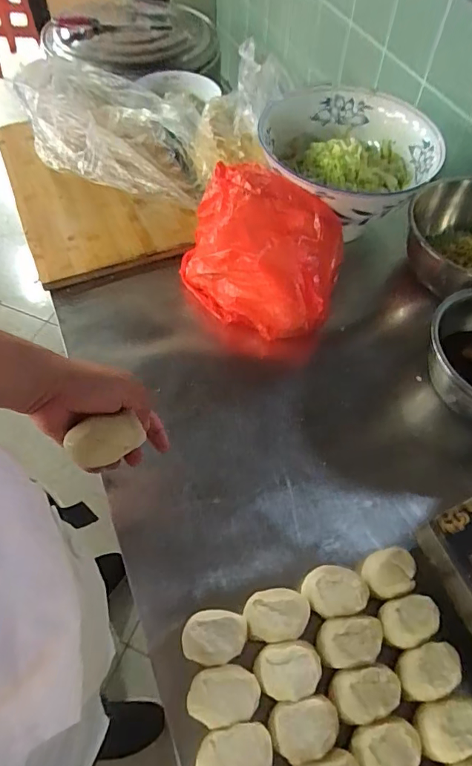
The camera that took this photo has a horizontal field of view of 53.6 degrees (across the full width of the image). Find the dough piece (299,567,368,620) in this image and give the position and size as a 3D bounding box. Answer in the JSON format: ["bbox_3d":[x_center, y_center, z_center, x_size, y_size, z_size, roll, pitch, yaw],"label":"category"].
[{"bbox_3d":[0.109,0.232,0.521,0.068,0.037,0.051,-3,58,-3],"label":"dough piece"}]

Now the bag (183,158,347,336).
[{"bbox_3d":[0.033,-0.201,0.725,0.247,0.152,0.217,14,58,8],"label":"bag"}]

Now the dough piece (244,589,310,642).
[{"bbox_3d":[0.044,0.250,0.504,0.067,0.034,0.050,-13,59,-9],"label":"dough piece"}]

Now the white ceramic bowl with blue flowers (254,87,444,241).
[{"bbox_3d":[0.190,-0.383,0.814,0.280,0.132,0.299,-1,58,-2],"label":"white ceramic bowl with blue flowers"}]

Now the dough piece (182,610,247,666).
[{"bbox_3d":[-0.023,0.268,0.493,0.065,0.035,0.050,1,58,-1],"label":"dough piece"}]

